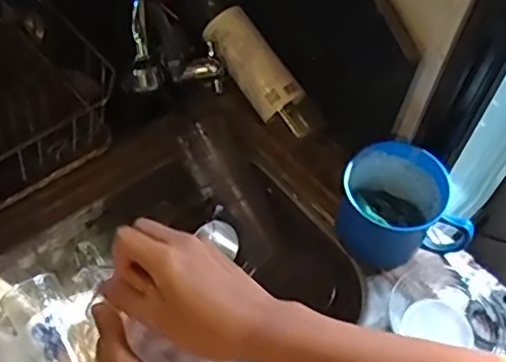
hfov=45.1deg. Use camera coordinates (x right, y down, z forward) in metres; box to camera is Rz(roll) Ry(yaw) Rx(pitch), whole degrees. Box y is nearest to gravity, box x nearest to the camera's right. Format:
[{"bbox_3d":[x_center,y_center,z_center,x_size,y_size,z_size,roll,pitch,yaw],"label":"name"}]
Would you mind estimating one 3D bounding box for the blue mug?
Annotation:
[{"bbox_3d":[0.171,0.028,0.699,0.125,0.116,0.100,8,54,0],"label":"blue mug"}]

